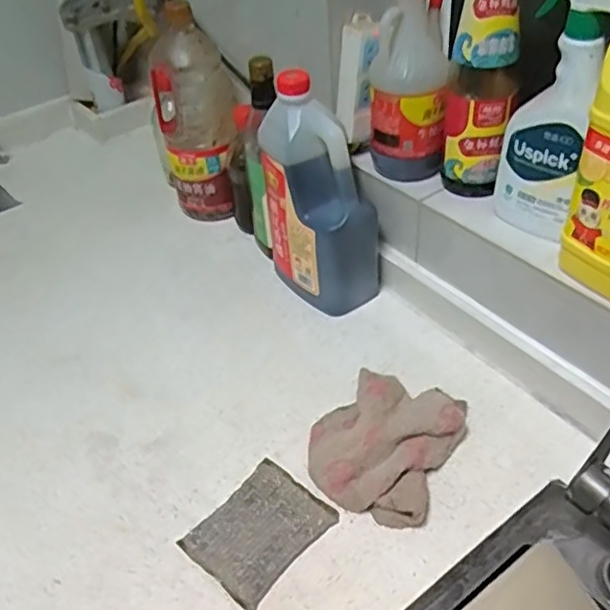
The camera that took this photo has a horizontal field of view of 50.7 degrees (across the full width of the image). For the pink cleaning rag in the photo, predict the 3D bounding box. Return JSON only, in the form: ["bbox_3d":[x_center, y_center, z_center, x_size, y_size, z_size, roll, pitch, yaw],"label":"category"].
[{"bbox_3d":[0.078,0.123,0.629,0.133,0.050,0.162,19,47,25],"label":"pink cleaning rag"}]

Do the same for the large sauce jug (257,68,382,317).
[{"bbox_3d":[0.017,-0.117,0.744,0.095,0.249,0.125,-26,46,-21],"label":"large sauce jug"}]

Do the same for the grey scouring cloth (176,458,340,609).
[{"bbox_3d":[-0.040,0.200,0.574,0.088,0.011,0.112,29,53,33],"label":"grey scouring cloth"}]

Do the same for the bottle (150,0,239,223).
[{"bbox_3d":[-0.152,-0.260,0.910,0.111,0.266,0.127,-11,42,-6],"label":"bottle"}]

